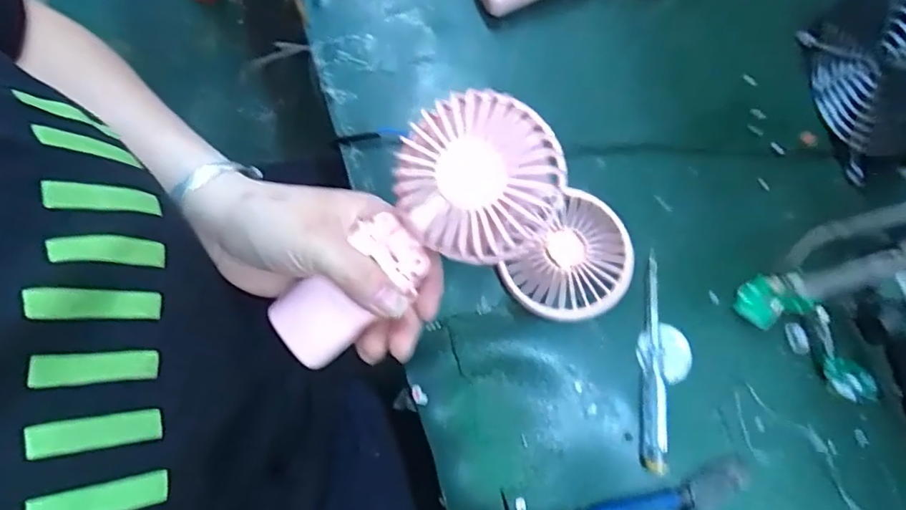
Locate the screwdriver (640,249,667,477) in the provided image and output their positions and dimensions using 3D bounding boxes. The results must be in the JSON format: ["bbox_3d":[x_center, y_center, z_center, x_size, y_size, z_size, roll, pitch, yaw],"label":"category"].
[{"bbox_3d":[0.130,0.066,0.356,0.015,0.008,0.140,4,77,2],"label":"screwdriver"}]

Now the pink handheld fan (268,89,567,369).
[{"bbox_3d":[-0.022,-0.007,0.295,0.179,0.034,0.079,-39,78,17],"label":"pink handheld fan"}]

